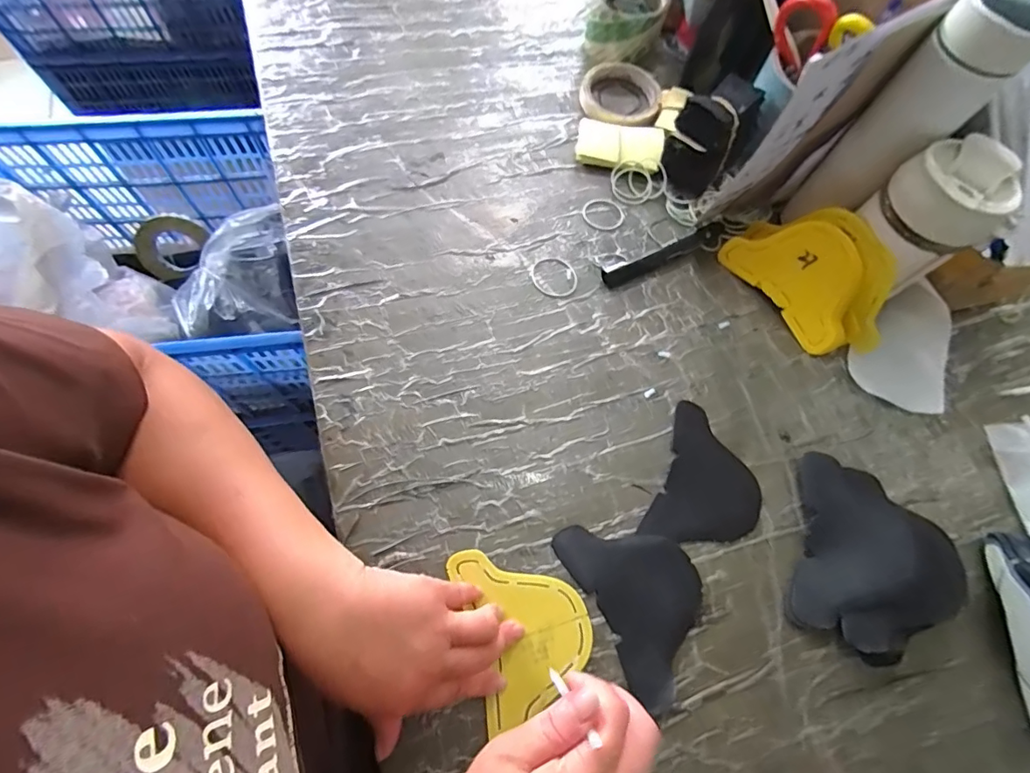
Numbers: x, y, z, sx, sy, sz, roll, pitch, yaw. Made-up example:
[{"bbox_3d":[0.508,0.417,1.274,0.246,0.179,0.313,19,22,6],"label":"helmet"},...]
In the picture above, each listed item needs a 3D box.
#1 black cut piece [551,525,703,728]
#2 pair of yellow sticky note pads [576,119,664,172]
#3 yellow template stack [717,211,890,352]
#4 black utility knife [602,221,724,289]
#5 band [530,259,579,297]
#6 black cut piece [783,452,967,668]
[{"bbox_3d":[0.104,0.165,0.388,0.090,0.006,0.141,-25,72,-15],"label":"black cut piece"},{"bbox_3d":[0.117,-0.271,0.553,0.093,0.018,0.063,11,69,1],"label":"pair of yellow sticky note pads"},{"bbox_3d":[0.292,-0.109,0.470,0.036,0.105,0.164,-24,70,-44],"label":"yellow template stack"},{"bbox_3d":[0.155,-0.136,0.497,0.146,0.016,0.017,-28,73,-13],"label":"black utility knife"},{"bbox_3d":[0.039,-0.110,0.493,0.044,0.004,0.048,1,69,-3],"label":"band"},{"bbox_3d":[0.292,0.141,0.401,0.122,0.023,0.142,22,69,6],"label":"black cut piece"}]

